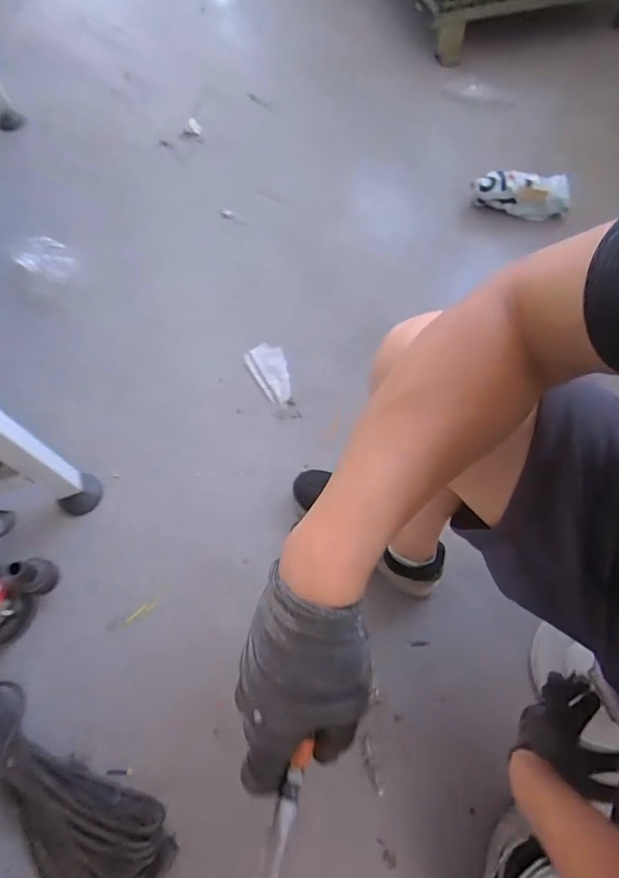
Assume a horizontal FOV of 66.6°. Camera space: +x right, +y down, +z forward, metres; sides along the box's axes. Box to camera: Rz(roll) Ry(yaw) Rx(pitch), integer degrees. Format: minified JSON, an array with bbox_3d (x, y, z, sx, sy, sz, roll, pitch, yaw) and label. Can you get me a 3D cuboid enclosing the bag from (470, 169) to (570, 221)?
[{"bbox_3d":[0.499,-0.582,1.121,0.220,0.073,0.067,10,66,5],"label":"bag"}]

